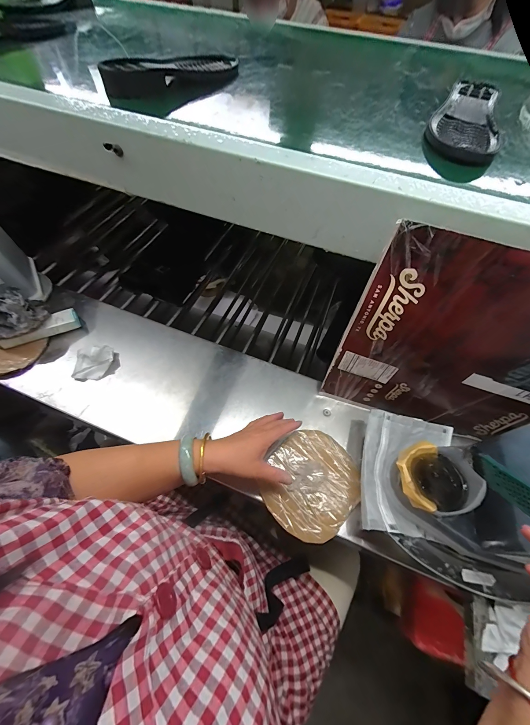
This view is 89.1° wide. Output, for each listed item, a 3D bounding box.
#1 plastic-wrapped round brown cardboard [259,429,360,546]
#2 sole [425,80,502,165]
[{"bbox_3d":[0.073,0.186,0.430,0.154,0.011,0.144,2,58,-3],"label":"plastic-wrapped round brown cardboard"},{"bbox_3d":[0.286,-0.345,0.378,0.089,0.029,0.241,24,59,11],"label":"sole"}]

